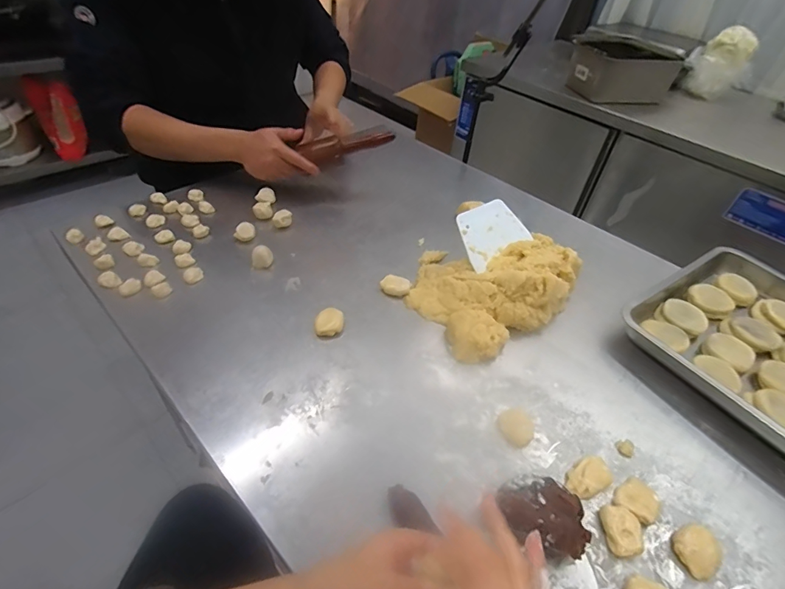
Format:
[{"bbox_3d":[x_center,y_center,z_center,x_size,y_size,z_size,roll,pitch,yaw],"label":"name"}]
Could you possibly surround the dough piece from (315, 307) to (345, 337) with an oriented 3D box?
[{"bbox_3d":[-0.090,0.041,0.598,0.040,0.022,0.040,-4,46,-10],"label":"dough piece"}]

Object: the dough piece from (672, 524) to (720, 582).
[{"bbox_3d":[0.308,0.257,0.420,0.043,0.017,0.042,3,45,-3],"label":"dough piece"}]

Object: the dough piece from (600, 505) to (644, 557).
[{"bbox_3d":[0.236,0.240,0.427,0.031,0.019,0.046,5,45,-1],"label":"dough piece"}]

